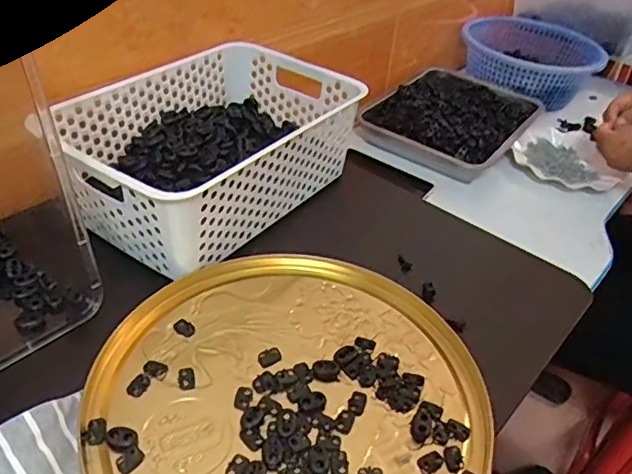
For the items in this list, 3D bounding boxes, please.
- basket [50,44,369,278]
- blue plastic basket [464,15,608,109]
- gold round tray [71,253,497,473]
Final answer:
[{"bbox_3d":[-0.110,-0.098,0.624,0.201,0.099,0.300,28,43,25],"label":"basket"},{"bbox_3d":[0.447,-0.375,1.198,0.262,0.087,0.291,24,42,21],"label":"blue plastic basket"},{"bbox_3d":[-0.022,0.116,0.448,0.292,0.011,0.283,4,38,-3],"label":"gold round tray"}]

